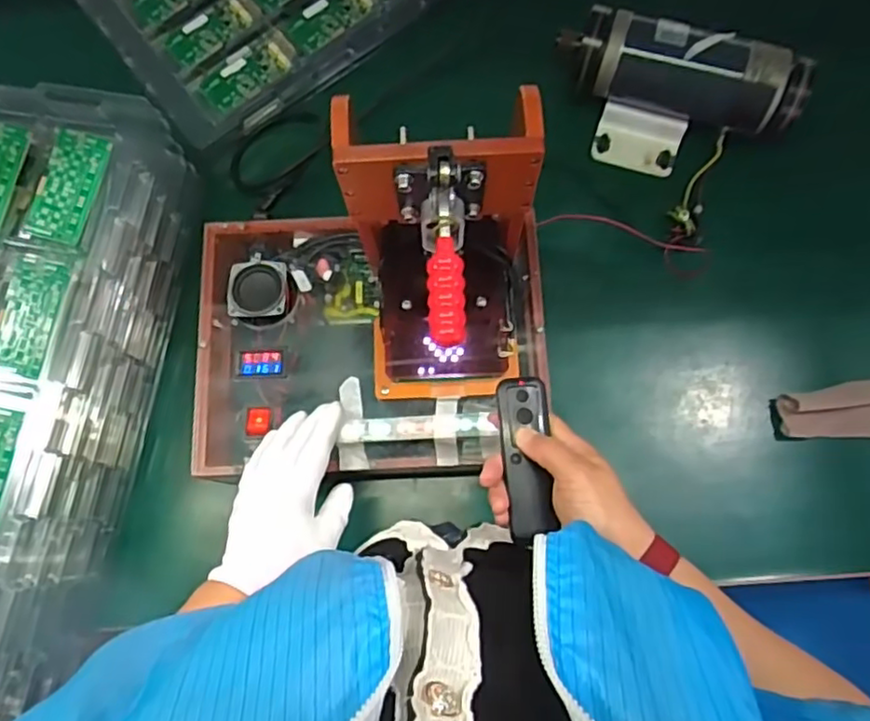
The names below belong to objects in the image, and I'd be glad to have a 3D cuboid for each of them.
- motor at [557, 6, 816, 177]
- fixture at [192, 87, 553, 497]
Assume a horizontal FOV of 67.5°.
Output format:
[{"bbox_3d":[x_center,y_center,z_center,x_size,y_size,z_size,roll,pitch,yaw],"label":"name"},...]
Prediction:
[{"bbox_3d":[0.233,-0.265,0.655,0.230,0.095,0.099,20,78,6],"label":"motor"},{"bbox_3d":[-0.060,-0.037,0.495,0.302,0.280,0.230,-1,76,1],"label":"fixture"}]

